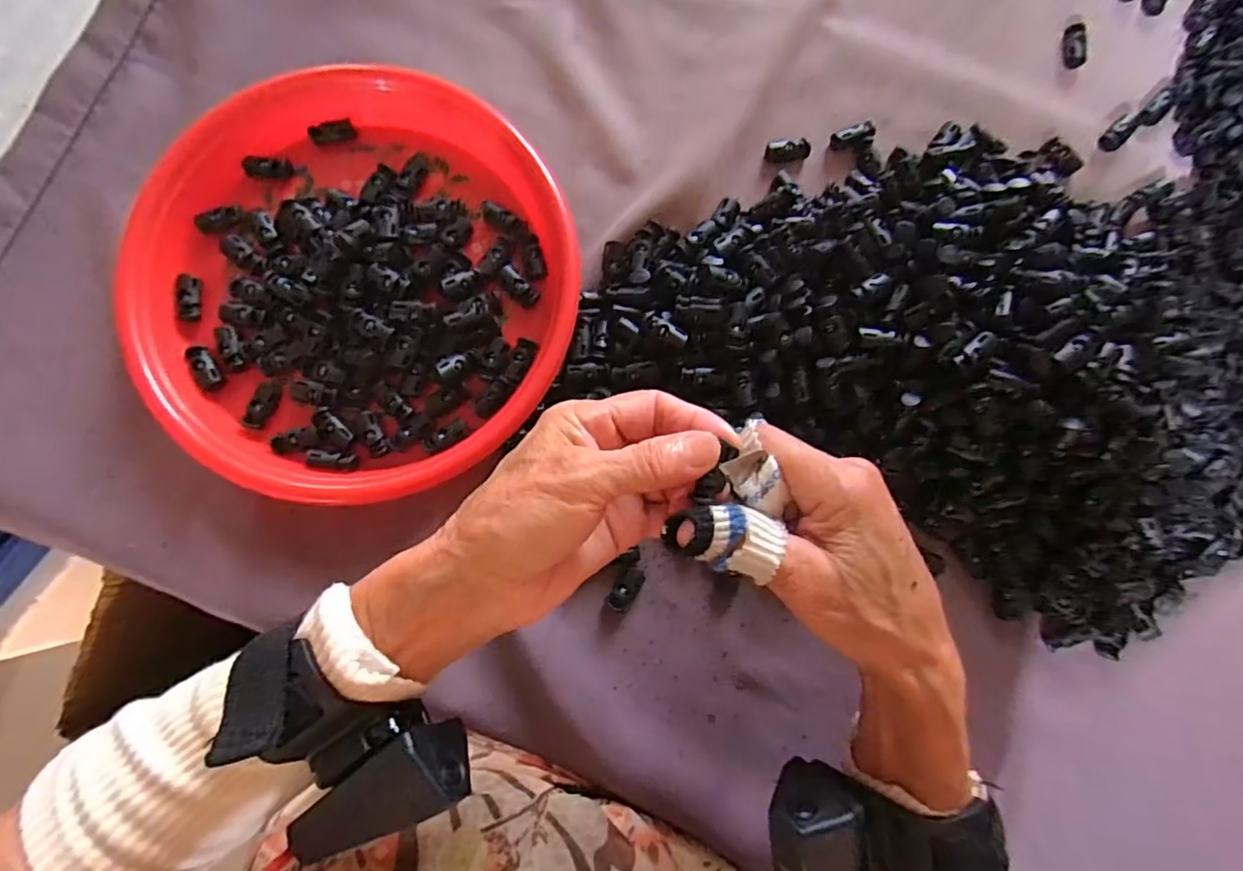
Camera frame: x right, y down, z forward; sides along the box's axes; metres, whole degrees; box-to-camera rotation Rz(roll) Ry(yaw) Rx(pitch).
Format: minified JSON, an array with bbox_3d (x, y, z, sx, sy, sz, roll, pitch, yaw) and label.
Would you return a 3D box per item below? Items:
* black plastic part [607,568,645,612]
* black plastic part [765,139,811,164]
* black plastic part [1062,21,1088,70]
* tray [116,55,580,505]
[{"bbox_3d":[0.003,0.091,0.337,0.014,0.008,0.027,35,84,3],"label":"black plastic part"},{"bbox_3d":[0.107,-0.185,0.368,0.028,0.007,0.013,2,83,12],"label":"black plastic part"},{"bbox_3d":[0.307,-0.265,0.385,0.011,0.009,0.031,2,83,-1],"label":"black plastic part"},{"bbox_3d":[-0.161,-0.096,0.341,0.243,0.029,0.264,0,83,-2],"label":"tray"}]

